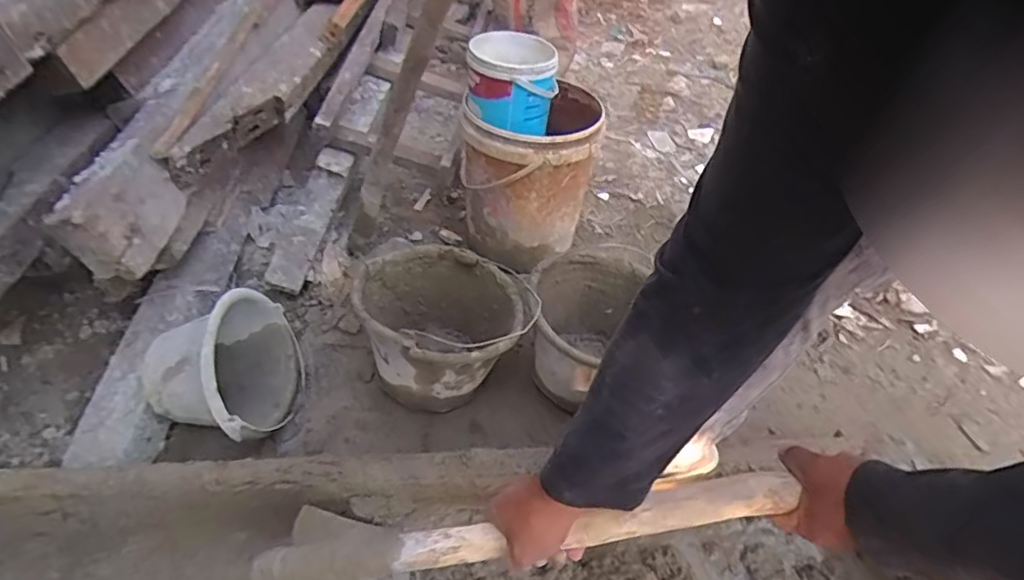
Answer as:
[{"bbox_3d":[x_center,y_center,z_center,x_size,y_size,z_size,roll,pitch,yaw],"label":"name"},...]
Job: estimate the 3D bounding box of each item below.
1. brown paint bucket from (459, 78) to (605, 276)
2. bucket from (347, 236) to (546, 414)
[{"bbox_3d":[0.038,-0.271,1.302,0.285,0.315,0.284,2,45,-2],"label":"brown paint bucket"},{"bbox_3d":[-0.122,0.065,1.065,0.284,0.211,0.284,2,45,-2],"label":"bucket"}]

